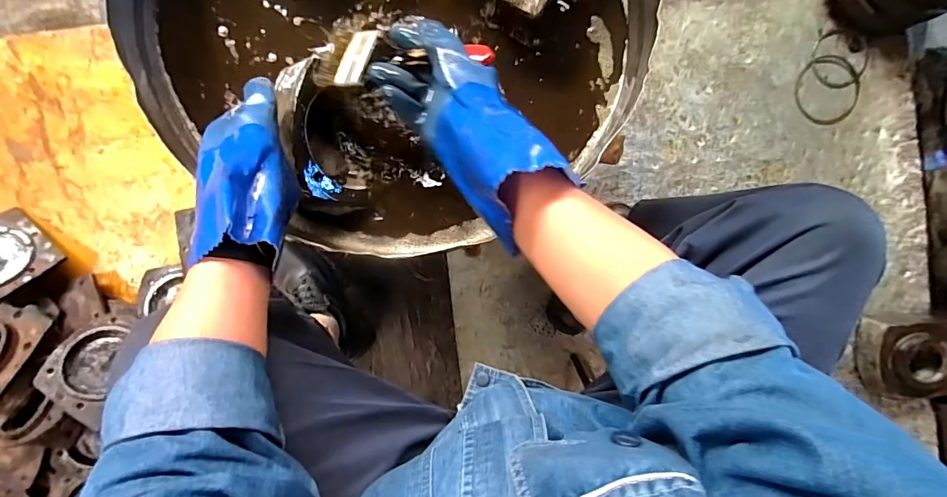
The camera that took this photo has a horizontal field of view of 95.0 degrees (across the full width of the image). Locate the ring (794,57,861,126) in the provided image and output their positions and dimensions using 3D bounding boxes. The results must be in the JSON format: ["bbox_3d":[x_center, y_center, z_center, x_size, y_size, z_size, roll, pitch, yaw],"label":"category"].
[{"bbox_3d":[0.766,-0.343,0.937,0.147,0.007,0.144,0,89,5],"label":"ring"}]

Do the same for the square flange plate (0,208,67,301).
[{"bbox_3d":[-0.902,0.015,0.820,0.170,0.025,0.164,41,63,2],"label":"square flange plate"}]

